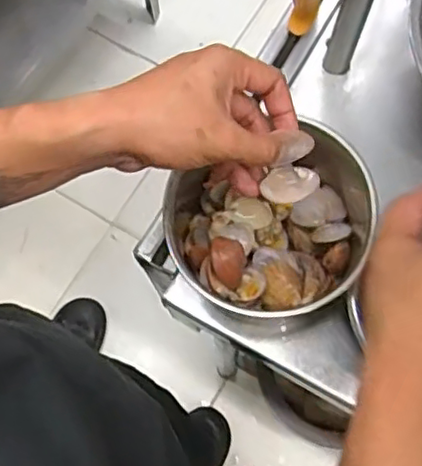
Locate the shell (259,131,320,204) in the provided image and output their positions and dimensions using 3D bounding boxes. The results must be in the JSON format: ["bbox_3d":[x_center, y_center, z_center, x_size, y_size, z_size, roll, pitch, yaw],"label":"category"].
[{"bbox_3d":[0.053,-0.043,0.430,0.038,0.016,0.045,2,73,1],"label":"shell"}]

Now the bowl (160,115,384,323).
[{"bbox_3d":[0.053,-0.003,0.519,0.163,0.090,0.147,-22,74,-6],"label":"bowl"}]

